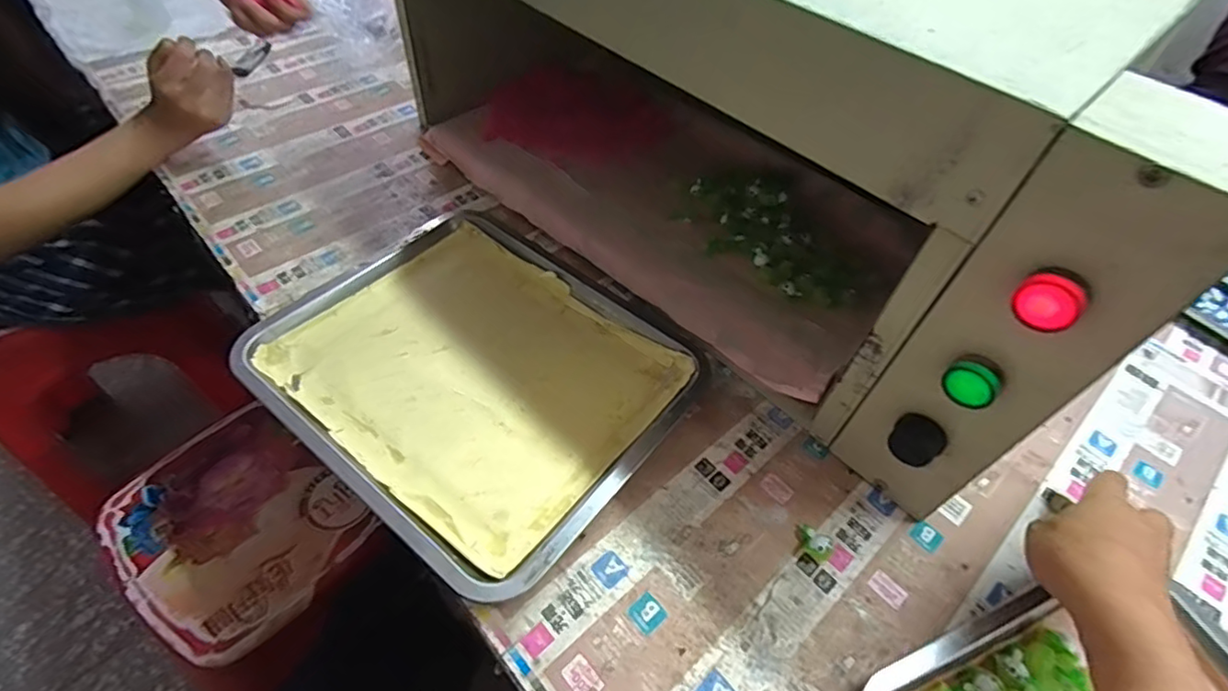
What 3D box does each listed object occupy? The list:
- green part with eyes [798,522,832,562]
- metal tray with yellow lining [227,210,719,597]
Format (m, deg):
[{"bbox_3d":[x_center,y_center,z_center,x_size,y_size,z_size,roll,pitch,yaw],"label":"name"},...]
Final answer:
[{"bbox_3d":[0.138,0.136,0.404,0.016,0.016,0.026,-36,62,-28],"label":"green part with eyes"},{"bbox_3d":[-0.109,0.012,0.477,0.312,0.018,0.266,34,56,21],"label":"metal tray with yellow lining"}]

